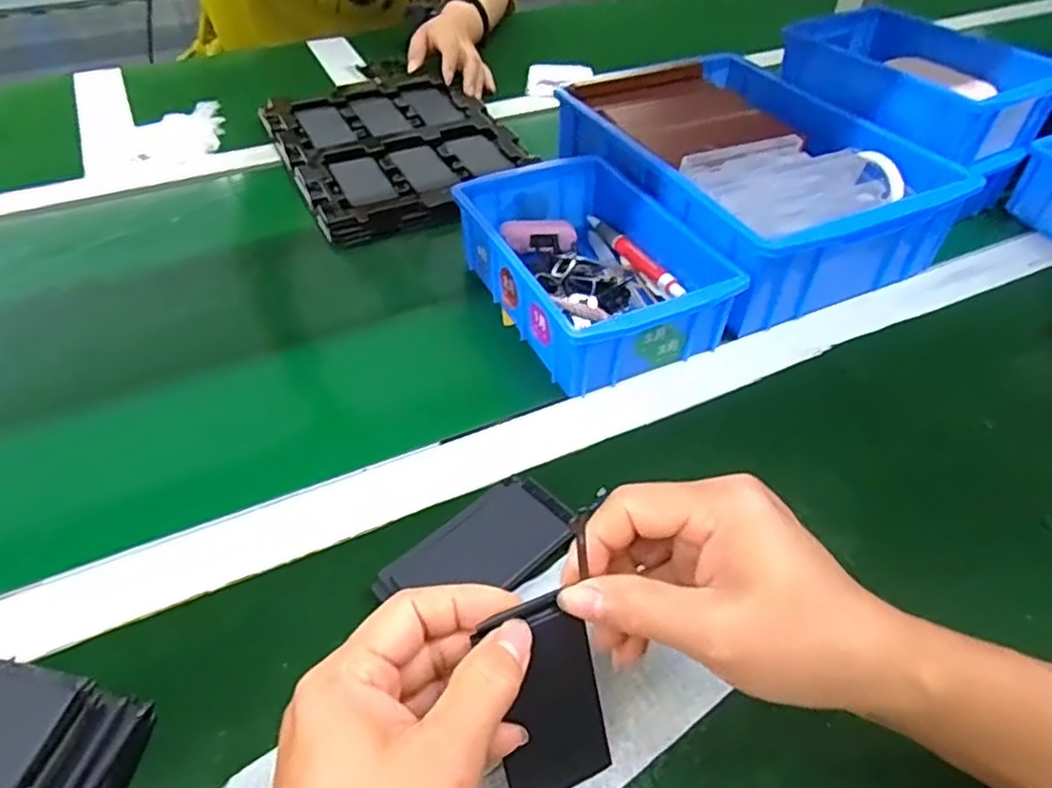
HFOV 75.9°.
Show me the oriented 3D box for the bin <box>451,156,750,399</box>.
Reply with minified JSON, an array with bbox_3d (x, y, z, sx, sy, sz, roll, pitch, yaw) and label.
[{"bbox_3d":[0.046,-0.090,0.498,0.134,0.081,0.192,-19,48,-18],"label":"bin"}]

